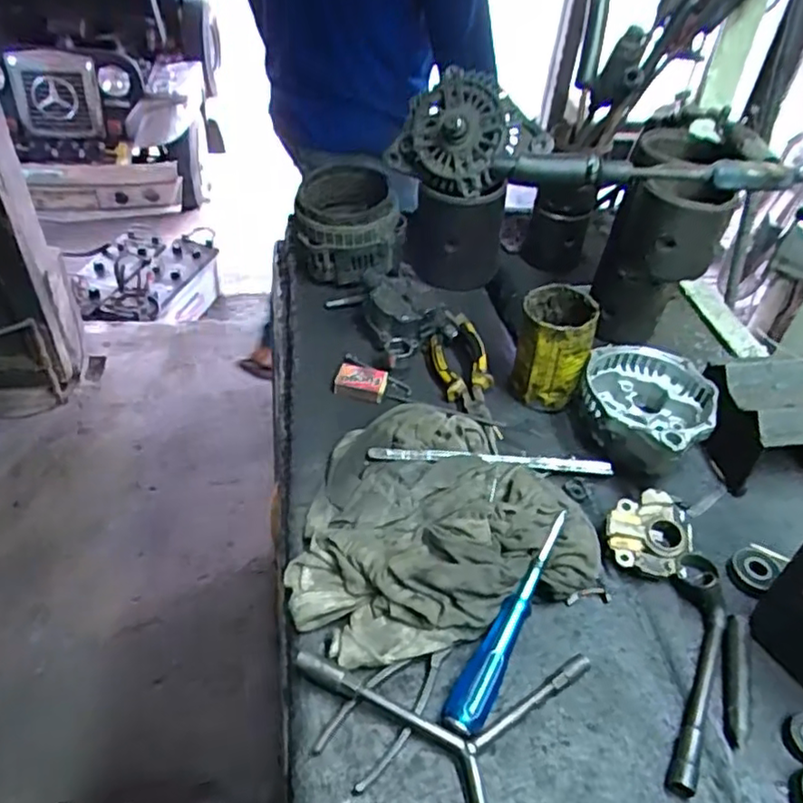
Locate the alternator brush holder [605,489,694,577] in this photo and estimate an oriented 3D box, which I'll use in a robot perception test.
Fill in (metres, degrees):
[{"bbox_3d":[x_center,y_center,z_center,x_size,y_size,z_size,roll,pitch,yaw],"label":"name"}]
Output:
[{"bbox_3d":[0.214,0.116,0.577,0.067,0.038,0.072,3,43,-3],"label":"alternator brush holder"}]

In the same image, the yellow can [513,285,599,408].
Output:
[{"bbox_3d":[0.155,-0.058,0.692,0.073,0.107,0.075,10,43,5],"label":"yellow can"}]

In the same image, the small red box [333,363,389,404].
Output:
[{"bbox_3d":[-0.044,-0.021,0.723,0.057,0.016,0.040,16,44,10],"label":"small red box"}]

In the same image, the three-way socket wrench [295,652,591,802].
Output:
[{"bbox_3d":[0.059,0.214,0.463,0.173,0.025,0.209,-28,52,-31],"label":"three-way socket wrench"}]

